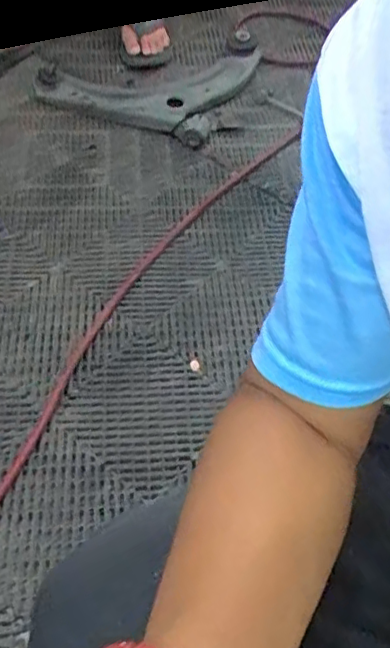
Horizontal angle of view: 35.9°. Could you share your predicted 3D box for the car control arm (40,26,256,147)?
[{"bbox_3d":[-0.104,-0.568,1.327,0.422,0.088,0.347,21,54,10],"label":"car control arm"}]

